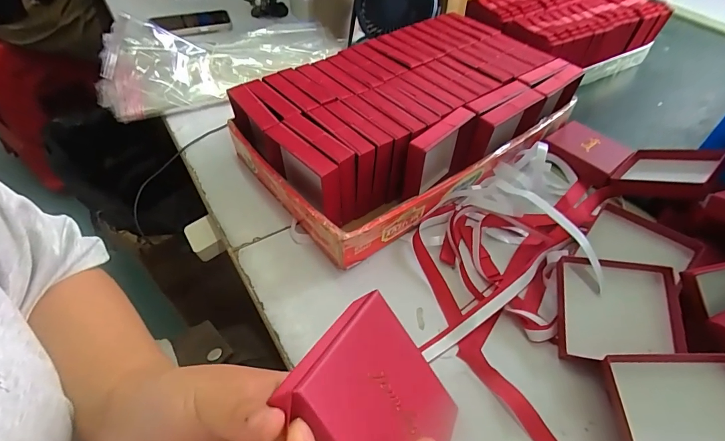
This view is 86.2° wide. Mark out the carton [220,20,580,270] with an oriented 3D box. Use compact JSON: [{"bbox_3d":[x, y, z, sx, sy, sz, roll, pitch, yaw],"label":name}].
[{"bbox_3d":[0.059,-0.129,0.494,0.387,0.101,0.233,-31,57,-27],"label":"carton"}]

